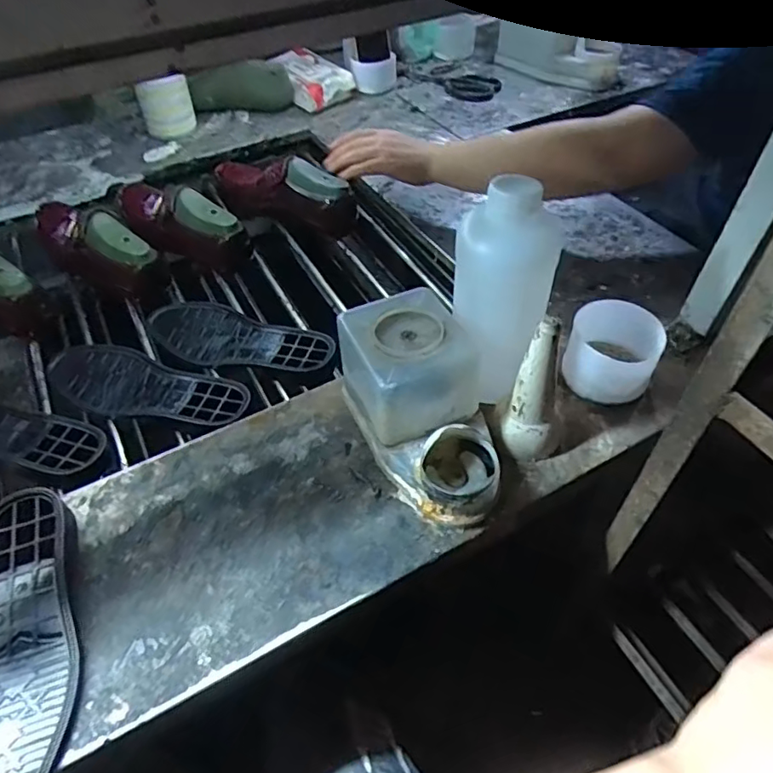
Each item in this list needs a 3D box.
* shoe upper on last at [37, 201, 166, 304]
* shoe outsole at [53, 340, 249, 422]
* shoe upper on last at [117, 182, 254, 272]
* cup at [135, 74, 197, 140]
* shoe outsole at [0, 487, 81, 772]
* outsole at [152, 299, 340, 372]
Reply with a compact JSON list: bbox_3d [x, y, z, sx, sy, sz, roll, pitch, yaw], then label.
[{"bbox_3d":[-0.428,-0.206,0.804,0.272,0.090,0.078,32,57,26],"label":"shoe upper on last"},{"bbox_3d":[-0.285,-0.006,0.657,0.266,0.015,0.088,13,51,14],"label":"shoe outsole"},{"bbox_3d":[-0.326,-0.259,0.881,0.261,0.096,0.073,28,55,24],"label":"shoe upper on last"},{"bbox_3d":[-0.383,-0.494,0.986,0.085,0.095,0.098,-19,51,-14],"label":"cup"},{"bbox_3d":[-0.286,0.202,0.434,0.091,0.024,0.263,-9,49,-5],"label":"shoe outsole"},{"bbox_3d":[-0.203,-0.060,0.730,0.280,0.021,0.092,15,61,23],"label":"outsole"}]

